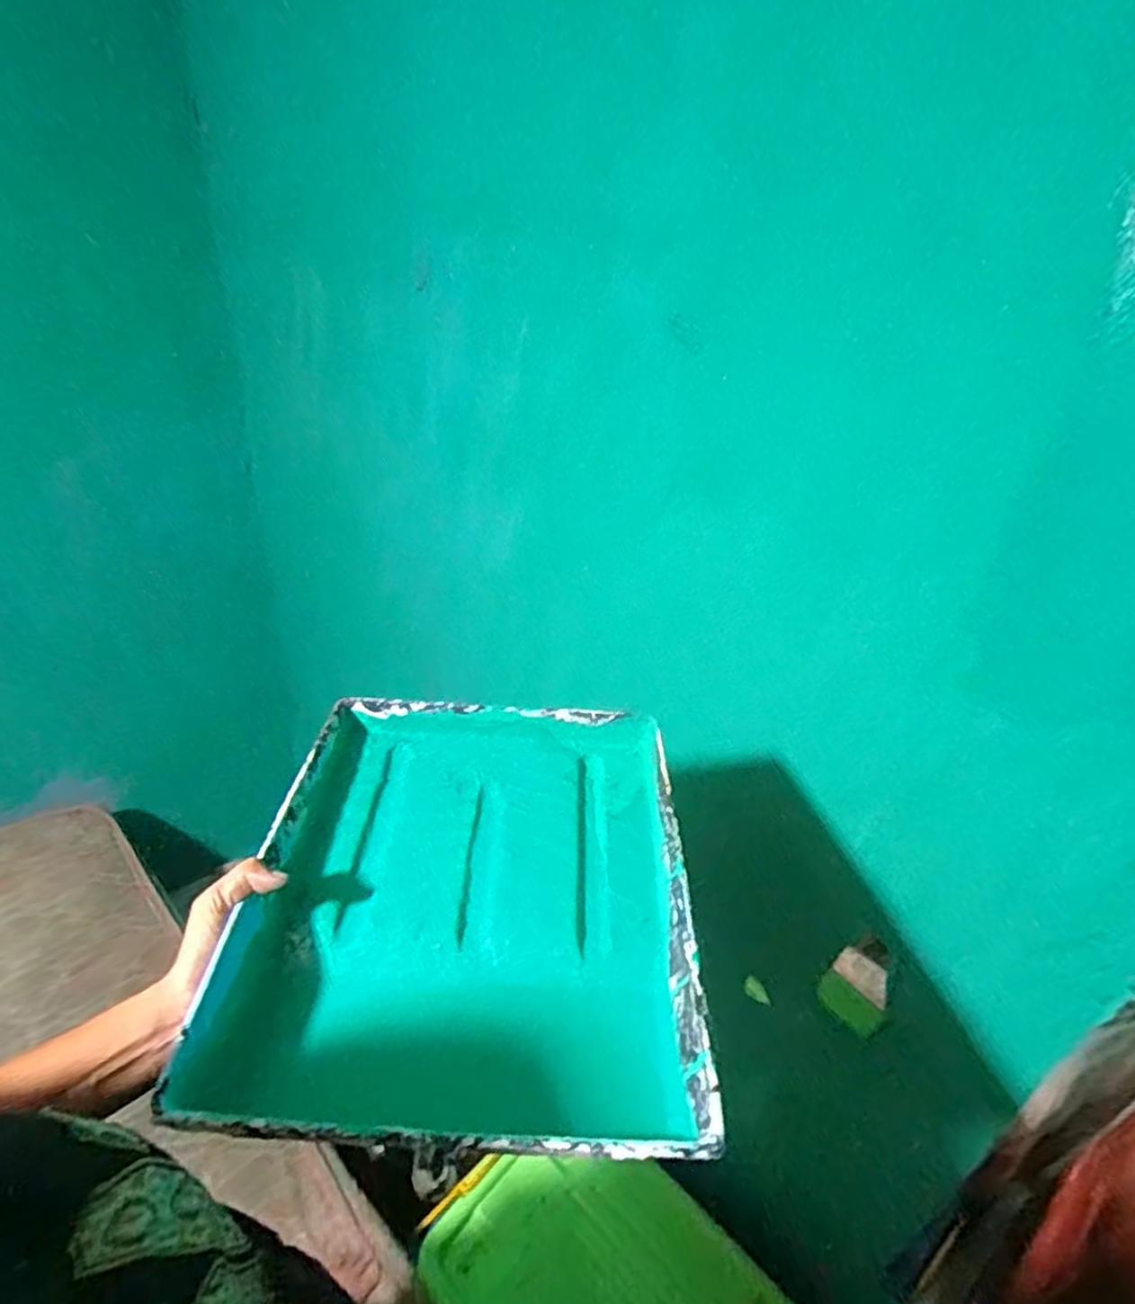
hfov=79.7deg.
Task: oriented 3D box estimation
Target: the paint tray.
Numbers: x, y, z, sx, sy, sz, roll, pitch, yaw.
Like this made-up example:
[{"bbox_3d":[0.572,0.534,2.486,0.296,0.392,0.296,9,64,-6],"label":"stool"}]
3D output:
[{"bbox_3d":[-0.065,0.174,0.492,0.286,0.069,0.339,3,33,-1],"label":"paint tray"}]

